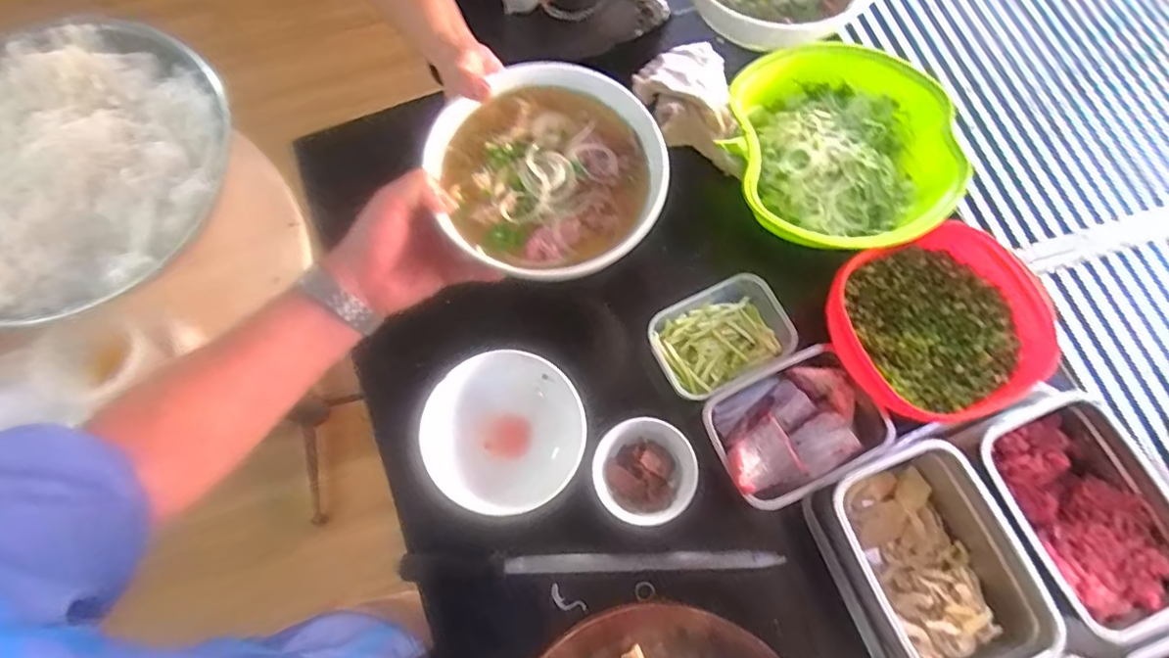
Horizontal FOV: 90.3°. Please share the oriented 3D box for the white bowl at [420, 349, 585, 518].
[{"bbox_3d":[-0.085,0.114,0.634,0.162,0.064,0.167,0,72,1],"label":"white bowl"}]

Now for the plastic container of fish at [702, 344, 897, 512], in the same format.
[{"bbox_3d":[0.226,0.106,0.634,0.184,0.056,0.132,-26,74,-7],"label":"plastic container of fish"}]

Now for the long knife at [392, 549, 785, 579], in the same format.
[{"bbox_3d":[0.004,0.251,0.619,0.400,0.012,0.024,-1,72,0],"label":"long knife"}]

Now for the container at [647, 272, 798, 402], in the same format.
[{"bbox_3d":[0.158,0.010,0.670,0.153,0.045,0.109,-26,74,-7],"label":"container"}]

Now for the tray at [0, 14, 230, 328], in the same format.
[{"bbox_3d":[-0.567,-0.180,0.627,0.334,0.046,0.364,34,76,11],"label":"tray"}]

